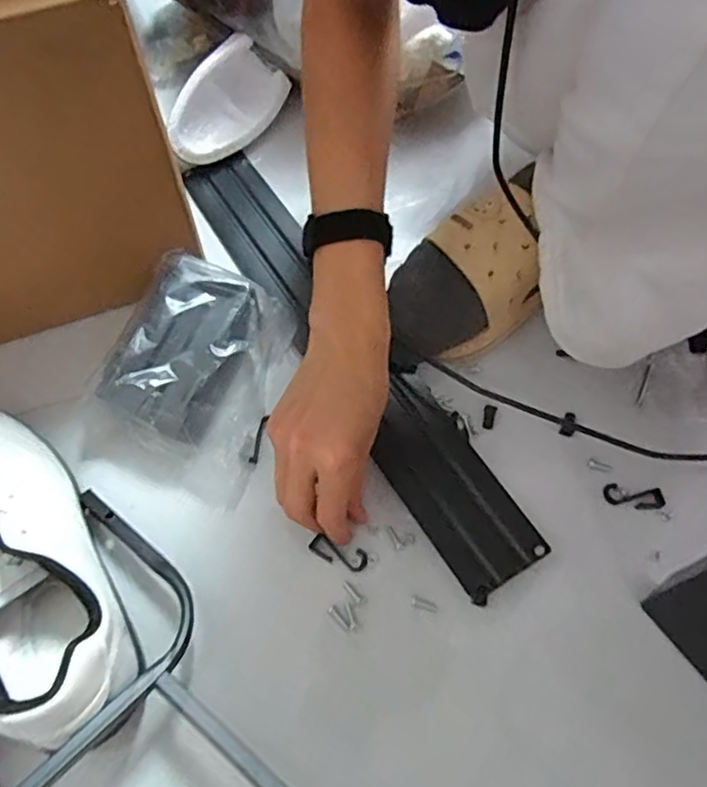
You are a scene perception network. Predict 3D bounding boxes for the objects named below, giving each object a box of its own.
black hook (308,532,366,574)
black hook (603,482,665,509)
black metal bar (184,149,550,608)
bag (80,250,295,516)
[{"bbox_3d":[-0.011,0.116,0.459,0.043,0.009,0.015,20,64,7],"label":"black hook"},{"bbox_3d":[0.210,0.077,0.475,0.044,0.010,0.017,3,63,2],"label":"black hook"},{"bbox_3d":[-0.014,-0.049,0.540,0.069,0.029,0.472,-30,66,-14],"label":"black metal bar"},{"bbox_3d":[-0.124,-0.015,0.491,0.126,0.065,0.167,18,64,9],"label":"bag"}]

